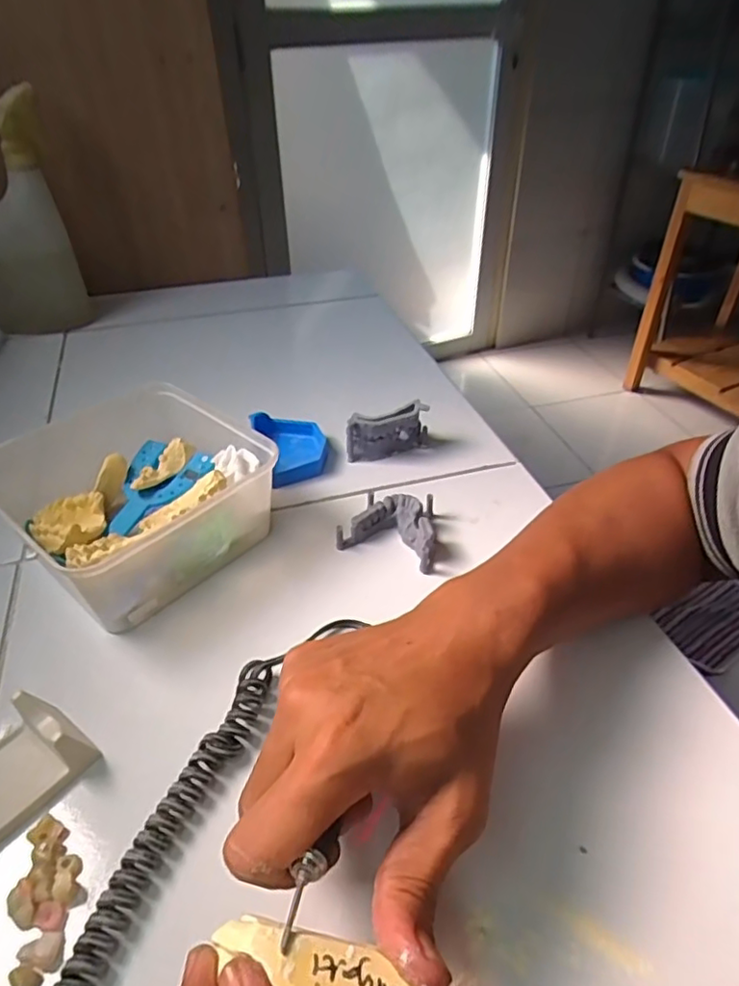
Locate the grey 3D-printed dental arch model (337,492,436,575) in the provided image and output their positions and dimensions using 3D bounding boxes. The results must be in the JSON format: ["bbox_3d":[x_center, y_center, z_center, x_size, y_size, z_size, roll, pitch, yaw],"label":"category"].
[{"bbox_3d":[0.021,0.022,0.448,0.069,0.027,0.058,15,42,18],"label":"grey 3D-printed dental arch model"}]

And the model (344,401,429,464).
[{"bbox_3d":[0.018,-0.053,0.524,0.074,0.045,0.017,-12,41,-14],"label":"model"}]

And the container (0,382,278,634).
[{"bbox_3d":[-0.180,-0.007,0.444,0.196,0.061,0.159,31,48,32],"label":"container"}]

